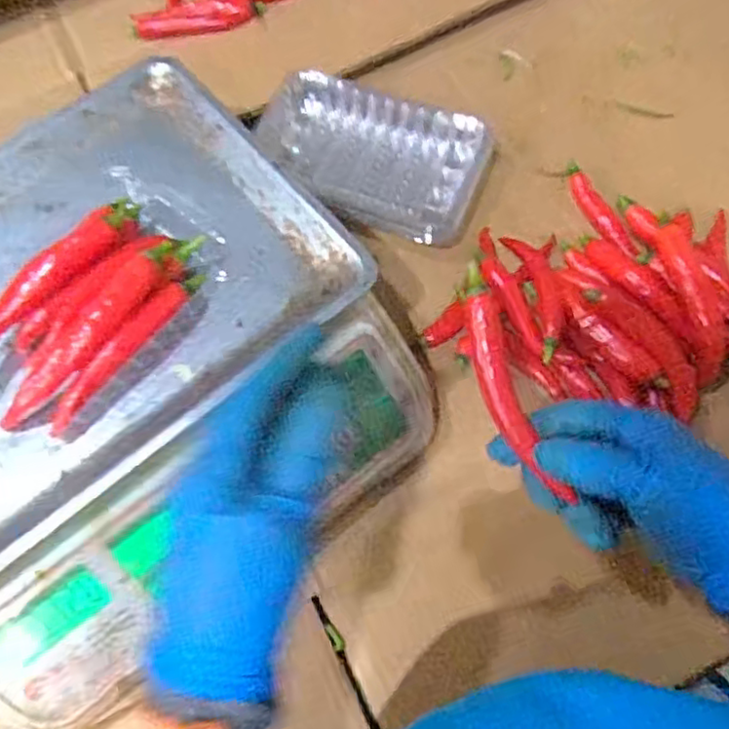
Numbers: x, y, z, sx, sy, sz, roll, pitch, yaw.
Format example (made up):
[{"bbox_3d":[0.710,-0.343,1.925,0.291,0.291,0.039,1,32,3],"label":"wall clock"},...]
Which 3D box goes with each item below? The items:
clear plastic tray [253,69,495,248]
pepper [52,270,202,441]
[{"bbox_3d":[0.006,-0.180,0.539,0.187,0.026,0.119,22,71,11],"label":"clear plastic tray"},{"bbox_3d":[-0.137,-0.010,0.371,0.015,0.015,0.119,36,74,15],"label":"pepper"}]

